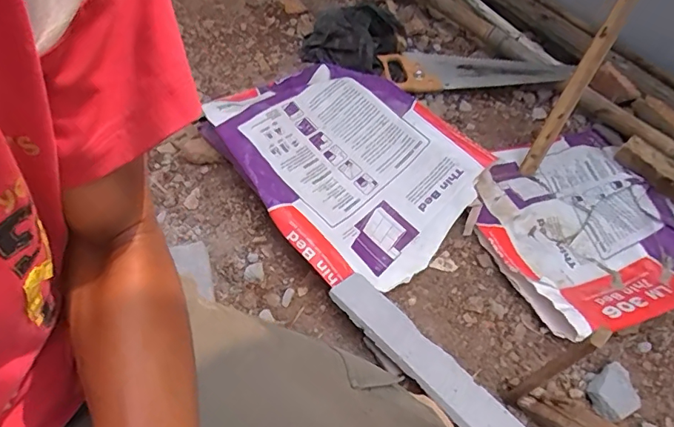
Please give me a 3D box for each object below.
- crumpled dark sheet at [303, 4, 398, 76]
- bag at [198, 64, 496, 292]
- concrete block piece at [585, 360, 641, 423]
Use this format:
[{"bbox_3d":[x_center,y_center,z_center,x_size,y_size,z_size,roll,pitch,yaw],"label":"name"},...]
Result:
[{"bbox_3d":[0.031,-0.420,1.136,0.209,0.081,0.217,16,57,8],"label":"crumpled dark sheet"},{"bbox_3d":[0.016,-0.120,0.953,0.408,0.099,0.529,-33,64,-22],"label":"bag"},{"bbox_3d":[0.436,0.280,0.753,0.083,0.034,0.070,-22,60,-16],"label":"concrete block piece"}]

